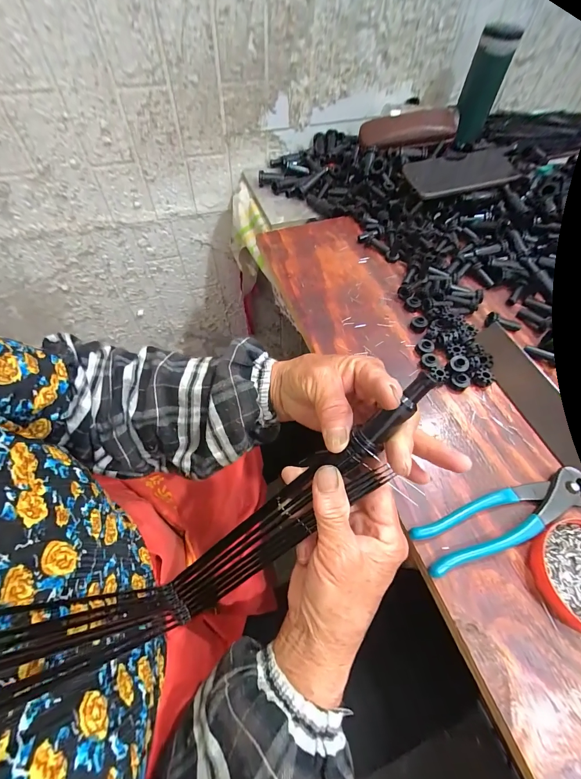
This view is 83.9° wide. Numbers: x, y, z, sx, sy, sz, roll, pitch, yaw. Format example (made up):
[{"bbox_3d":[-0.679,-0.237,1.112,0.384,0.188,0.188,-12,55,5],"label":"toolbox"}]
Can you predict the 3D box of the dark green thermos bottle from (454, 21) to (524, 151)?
[{"bbox_3d":[0.311,-0.490,0.535,0.058,0.142,0.068,22,60,13],"label":"dark green thermos bottle"}]

